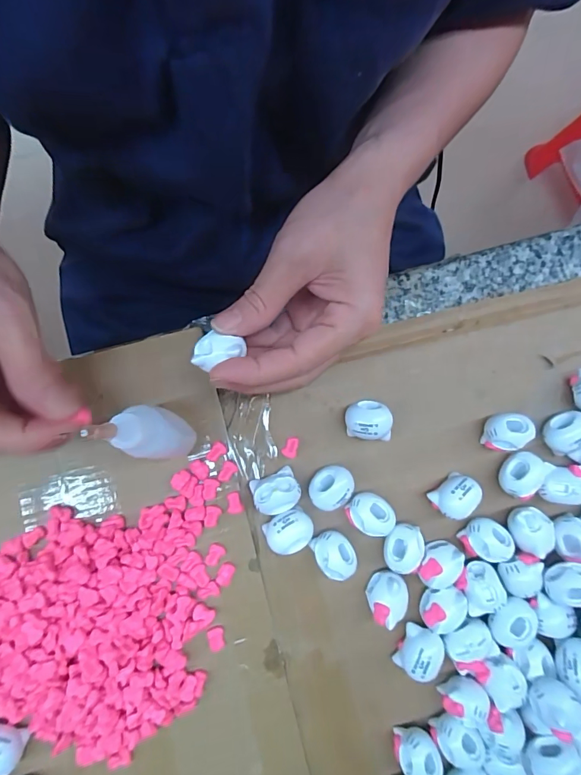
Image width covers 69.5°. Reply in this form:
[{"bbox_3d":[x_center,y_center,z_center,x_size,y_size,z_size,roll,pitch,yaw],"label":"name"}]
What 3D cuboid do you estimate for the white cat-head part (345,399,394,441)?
[{"bbox_3d":[0.044,0.019,0.240,0.025,0.019,0.022,1,83,-1],"label":"white cat-head part"}]

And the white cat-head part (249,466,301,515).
[{"bbox_3d":[-0.008,0.058,0.232,0.025,0.017,0.022,-23,84,-4],"label":"white cat-head part"}]

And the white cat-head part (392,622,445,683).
[{"bbox_3d":[0.070,0.142,0.225,0.020,0.014,0.025,29,84,2],"label":"white cat-head part"}]

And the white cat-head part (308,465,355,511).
[{"bbox_3d":[0.022,0.056,0.235,0.022,0.014,0.025,39,84,3],"label":"white cat-head part"}]

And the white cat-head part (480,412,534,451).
[{"bbox_3d":[0.124,0.025,0.240,0.023,0.017,0.021,0,83,-1],"label":"white cat-head part"}]

